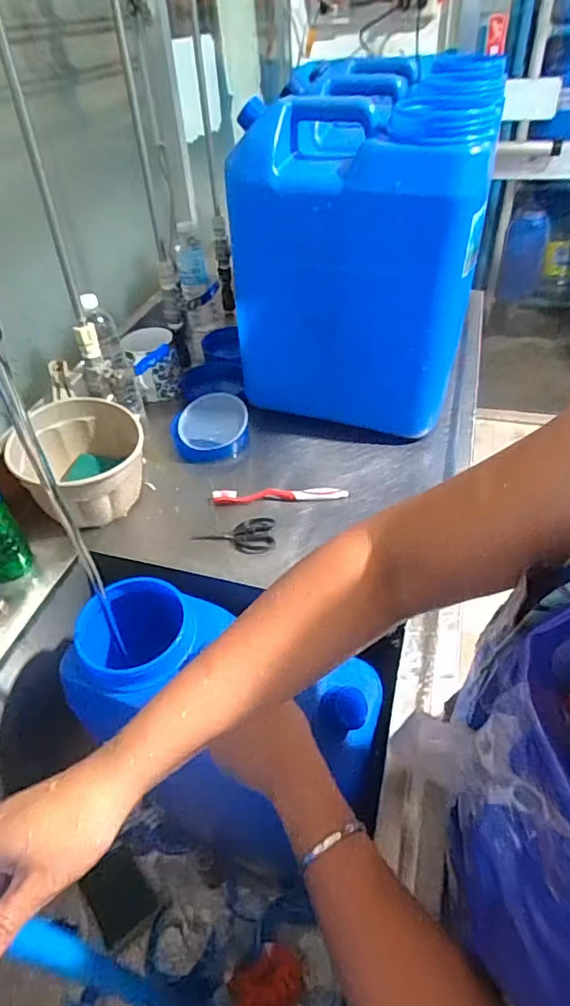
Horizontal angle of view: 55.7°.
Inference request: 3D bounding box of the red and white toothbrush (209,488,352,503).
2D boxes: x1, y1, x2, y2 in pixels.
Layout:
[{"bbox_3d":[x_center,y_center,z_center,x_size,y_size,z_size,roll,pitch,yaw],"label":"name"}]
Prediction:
[{"bbox_3d":[-0.007,-0.012,0.756,0.186,0.014,0.023,-5,43,0],"label":"red and white toothbrush"}]

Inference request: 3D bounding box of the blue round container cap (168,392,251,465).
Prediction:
[{"bbox_3d":[-0.118,-0.125,0.856,0.118,0.038,0.123,-3,43,3],"label":"blue round container cap"}]

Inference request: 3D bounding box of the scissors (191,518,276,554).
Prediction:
[{"bbox_3d":[-0.064,0.047,0.701,0.104,0.008,0.054,-9,43,-4],"label":"scissors"}]

